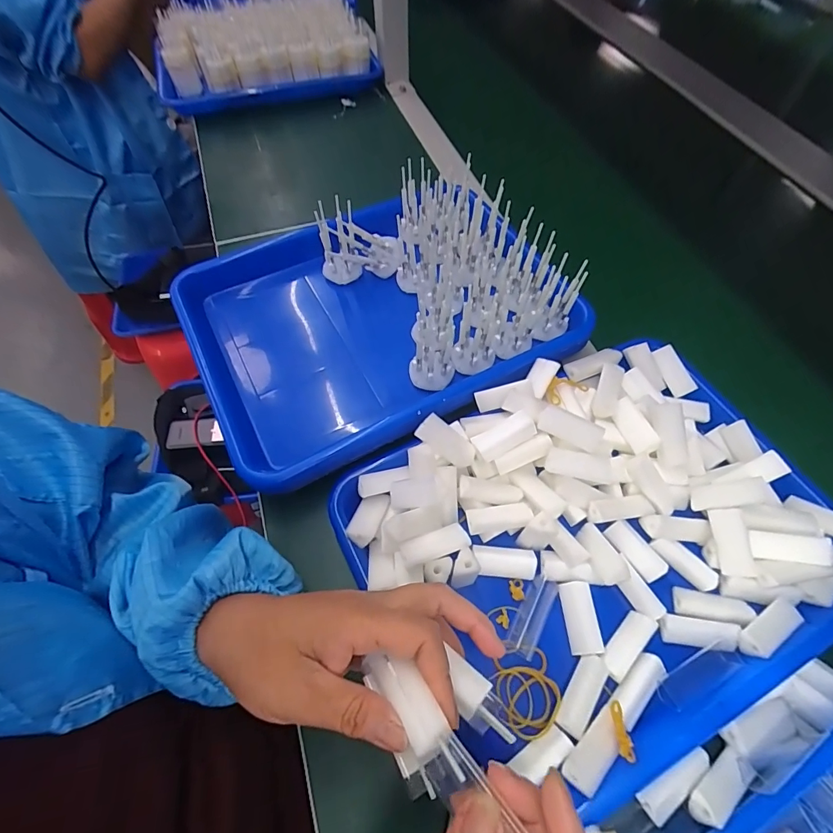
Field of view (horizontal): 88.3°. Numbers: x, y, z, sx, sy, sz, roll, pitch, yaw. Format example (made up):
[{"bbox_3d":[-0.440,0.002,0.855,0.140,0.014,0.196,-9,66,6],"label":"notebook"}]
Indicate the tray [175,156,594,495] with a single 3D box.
[{"bbox_3d":[-0.031,-0.109,0.397,0.346,0.074,0.253,-27,63,-14],"label":"tray"}]

